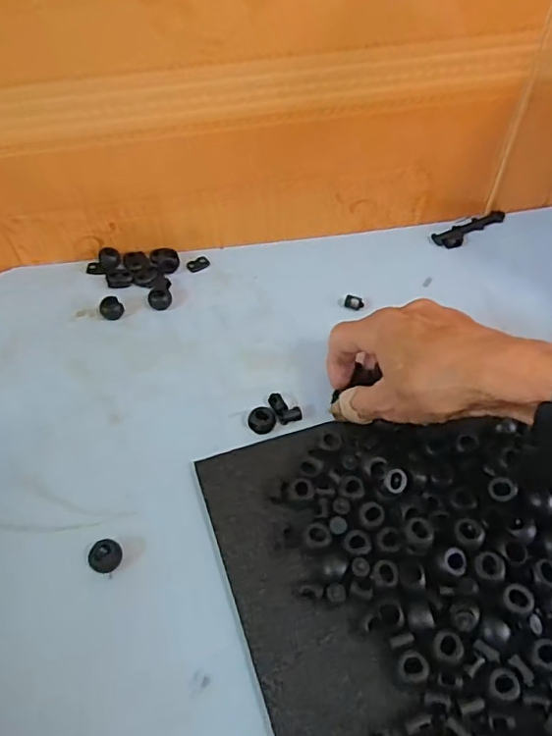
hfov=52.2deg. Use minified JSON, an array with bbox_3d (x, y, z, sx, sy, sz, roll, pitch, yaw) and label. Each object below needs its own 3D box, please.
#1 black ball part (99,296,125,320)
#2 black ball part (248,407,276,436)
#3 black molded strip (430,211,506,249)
[{"bbox_3d":[-0.122,-0.045,0.417,0.016,0.011,0.016,0,54,1],"label":"black ball part"},{"bbox_3d":[-0.009,0.035,0.367,0.018,0.014,0.014,1,54,1],"label":"black ball part"},{"bbox_3d":[0.167,-0.118,0.479,0.071,0.004,0.020,-21,57,-14],"label":"black molded strip"}]

